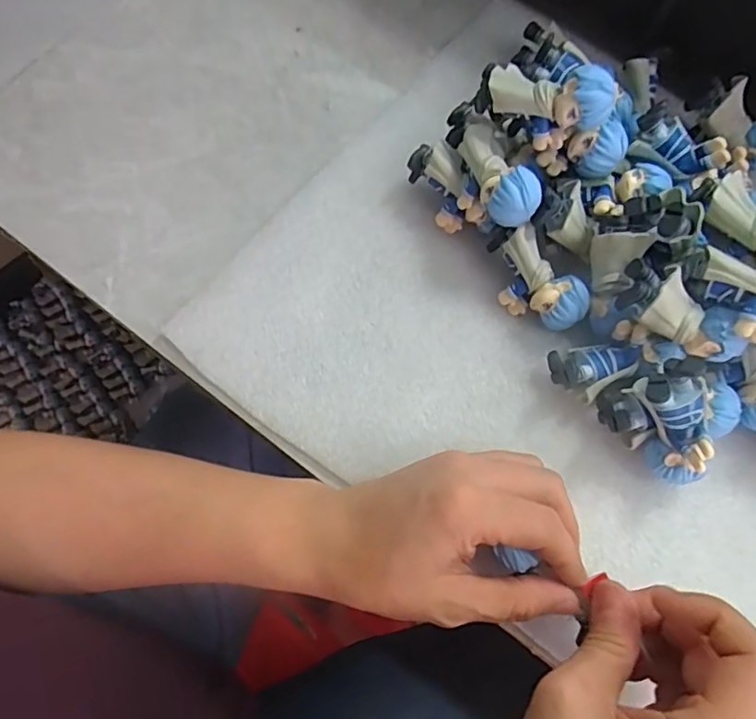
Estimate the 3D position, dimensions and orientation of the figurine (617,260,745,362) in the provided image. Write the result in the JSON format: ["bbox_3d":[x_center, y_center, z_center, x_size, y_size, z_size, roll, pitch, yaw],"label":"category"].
[{"bbox_3d":[0.141,-0.021,0.266,0.058,0.020,0.027,34,72,-4],"label":"figurine"}]

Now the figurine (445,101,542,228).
[{"bbox_3d":[0.056,-0.101,0.301,0.032,0.035,0.081,-15,55,-8],"label":"figurine"}]

